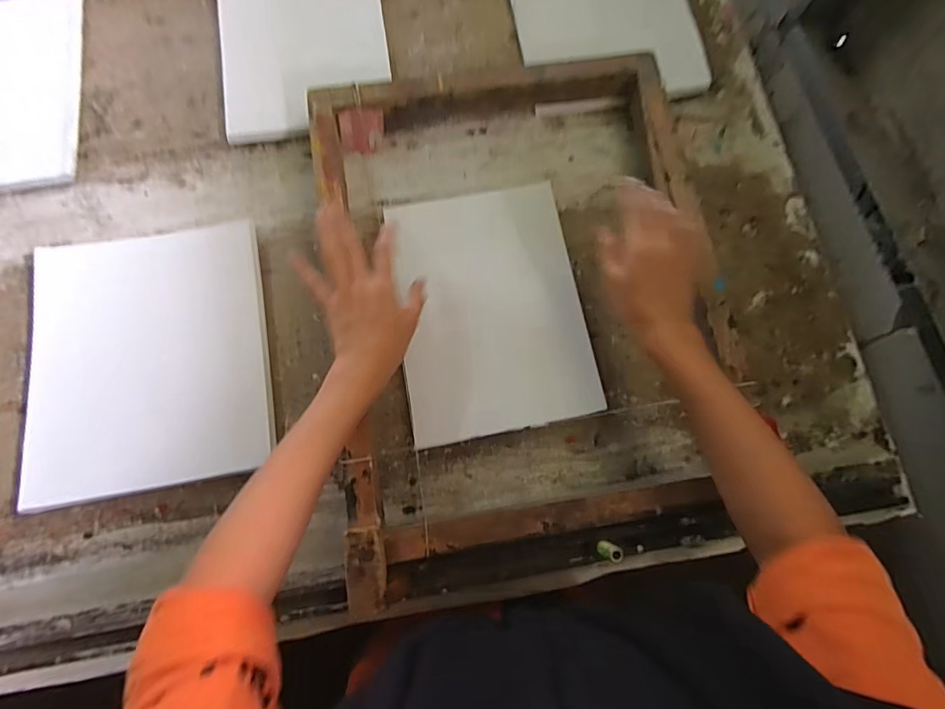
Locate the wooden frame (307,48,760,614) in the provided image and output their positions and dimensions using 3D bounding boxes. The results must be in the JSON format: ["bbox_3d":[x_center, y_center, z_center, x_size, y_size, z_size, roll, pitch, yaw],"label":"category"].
[{"bbox_3d":[0.055,-0.063,0.491,0.396,0.036,0.531,-8,76,-3],"label":"wooden frame"}]

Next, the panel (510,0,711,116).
[{"bbox_3d":[0.165,-0.449,0.625,0.218,0.016,0.292,-10,79,2],"label":"panel"}]

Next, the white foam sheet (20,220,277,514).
[{"bbox_3d":[-0.338,-0.001,0.507,0.234,0.019,0.275,-10,76,-4],"label":"white foam sheet"}]

